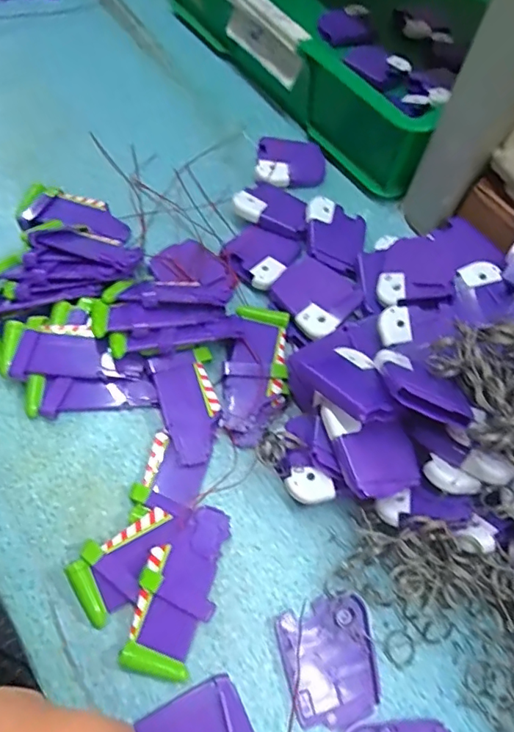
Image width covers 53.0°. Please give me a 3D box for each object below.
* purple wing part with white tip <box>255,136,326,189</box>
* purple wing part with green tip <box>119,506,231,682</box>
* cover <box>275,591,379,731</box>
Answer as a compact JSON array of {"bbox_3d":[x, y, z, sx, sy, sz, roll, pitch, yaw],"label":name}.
[{"bbox_3d":[0.030,-0.177,0.454,0.059,0.015,0.049,7,64,0],"label":"purple wing part with white tip"},{"bbox_3d":[-0.044,0.124,0.288,0.040,0.004,0.088,15,76,-7],"label":"purple wing part with green tip"},{"bbox_3d":[0.041,0.164,0.286,0.052,0.005,0.062,-10,65,-8],"label":"cover"}]

